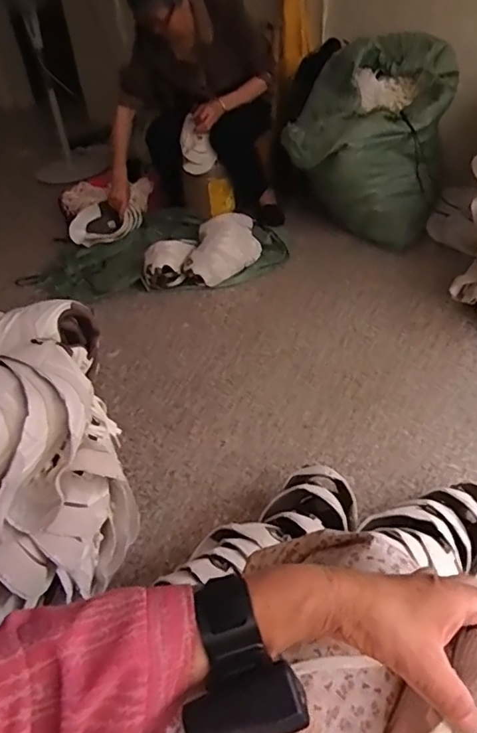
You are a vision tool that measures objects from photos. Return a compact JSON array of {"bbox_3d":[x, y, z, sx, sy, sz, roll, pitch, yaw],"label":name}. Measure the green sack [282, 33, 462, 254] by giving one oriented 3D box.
[{"bbox_3d":[0.433,-0.716,1.705,0.444,0.529,0.467,10,41,18],"label":"green sack"}]

